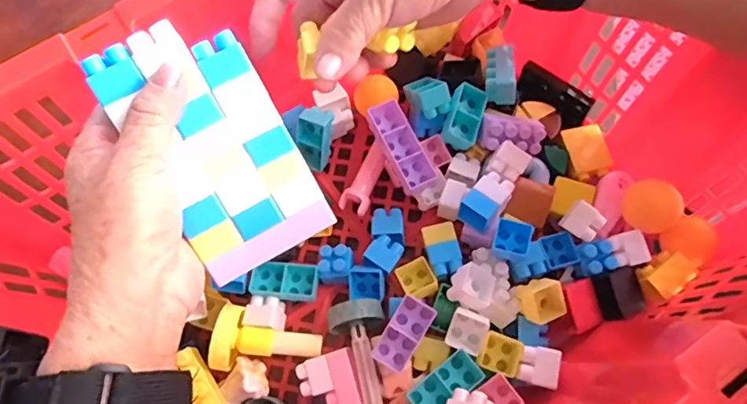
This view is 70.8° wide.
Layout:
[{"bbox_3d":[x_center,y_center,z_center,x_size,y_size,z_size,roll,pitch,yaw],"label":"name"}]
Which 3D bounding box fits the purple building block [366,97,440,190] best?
[{"bbox_3d":[0.021,-0.043,0.403,0.026,0.024,0.070,-28,69,-8],"label":"purple building block"}]

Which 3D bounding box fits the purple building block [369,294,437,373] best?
[{"bbox_3d":[0.021,0.089,0.356,0.024,0.015,0.048,30,73,15],"label":"purple building block"}]

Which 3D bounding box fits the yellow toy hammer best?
[{"bbox_3d":[-0.074,0.097,0.367,0.076,0.020,0.042,9,71,-13],"label":"yellow toy hammer"}]

